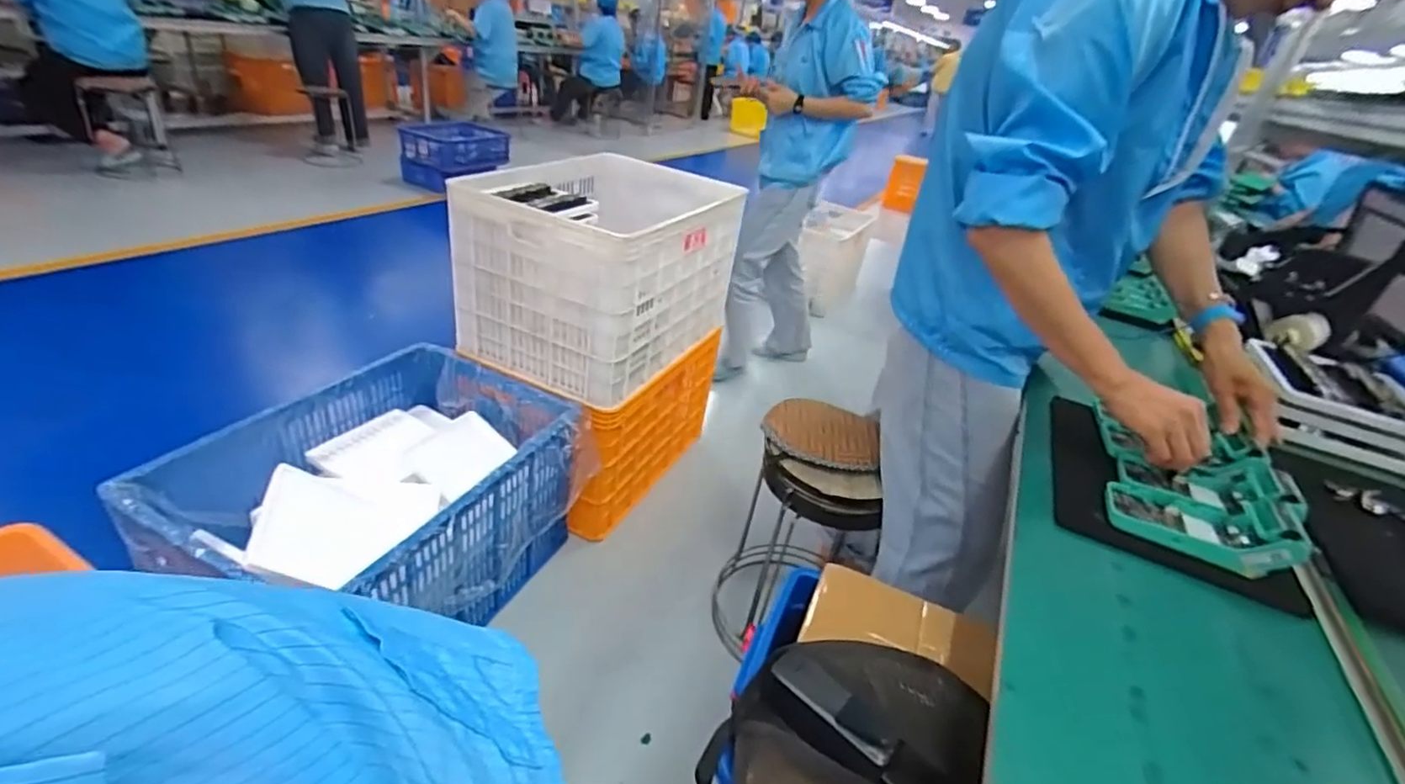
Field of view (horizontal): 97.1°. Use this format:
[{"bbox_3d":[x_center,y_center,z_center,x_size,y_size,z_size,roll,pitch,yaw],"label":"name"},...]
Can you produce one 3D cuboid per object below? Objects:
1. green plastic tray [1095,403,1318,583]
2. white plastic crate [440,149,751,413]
[{"bbox_3d":[0.607,0.109,0.776,0.186,0.061,0.265,21,33,16],"label":"green plastic tray"},{"bbox_3d":[-0.236,-0.329,1.578,0.509,0.386,0.652,18,33,12],"label":"white plastic crate"}]

